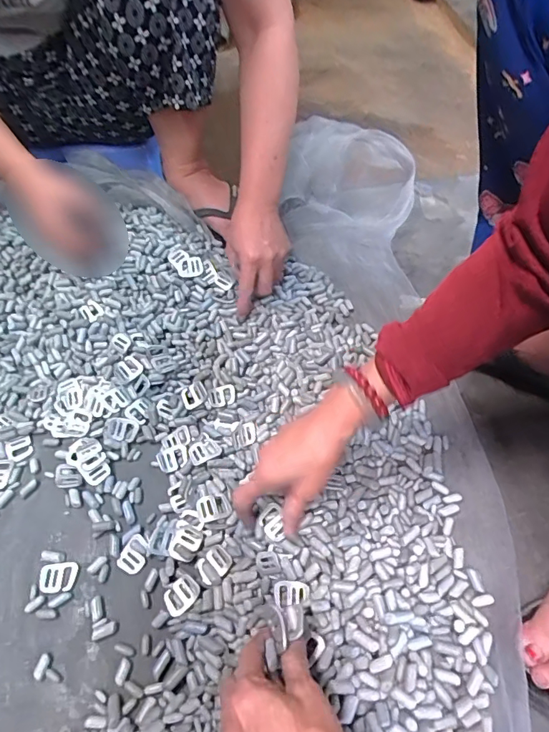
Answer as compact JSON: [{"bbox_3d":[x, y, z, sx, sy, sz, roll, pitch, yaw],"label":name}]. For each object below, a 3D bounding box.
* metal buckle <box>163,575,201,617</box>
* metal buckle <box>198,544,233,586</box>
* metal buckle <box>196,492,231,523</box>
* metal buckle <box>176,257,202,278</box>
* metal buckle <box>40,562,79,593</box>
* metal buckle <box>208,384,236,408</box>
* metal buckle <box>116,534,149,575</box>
[{"bbox_3d":[-0.086,0.212,0.423,0.032,0.004,0.026,-36,60,-19],"label":"metal buckle"},{"bbox_3d":[-0.058,0.187,0.432,0.033,0.005,0.027,-32,59,-17],"label":"metal buckle"},{"bbox_3d":[-0.061,0.141,0.453,0.030,0.010,0.027,-11,50,-21],"label":"metal buckle"},{"bbox_3d":[-0.113,-0.131,0.608,0.033,0.004,0.026,-15,81,-10],"label":"metal buckle"},{"bbox_3d":[-0.206,0.201,0.434,0.032,0.005,0.025,-5,55,1],"label":"metal buckle"},{"bbox_3d":[-0.061,0.036,0.536,0.031,0.006,0.027,-15,56,-6],"label":"metal buckle"},{"bbox_3d":[-0.136,0.185,0.446,0.025,0.004,0.035,28,75,10],"label":"metal buckle"}]

